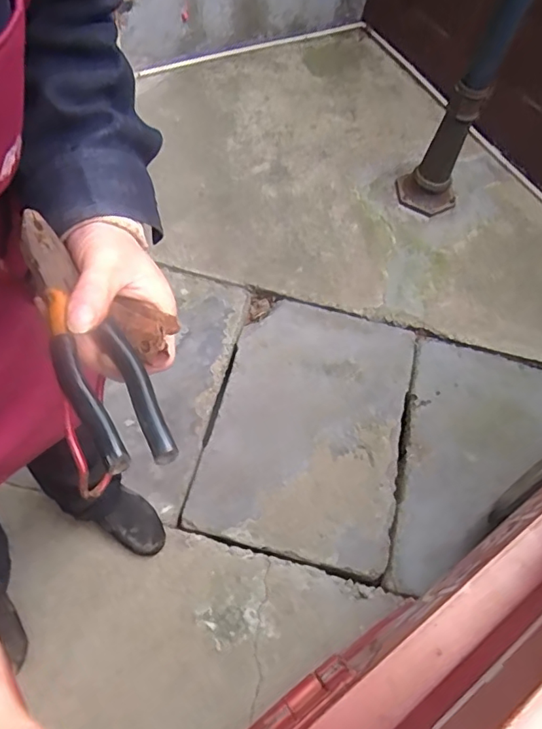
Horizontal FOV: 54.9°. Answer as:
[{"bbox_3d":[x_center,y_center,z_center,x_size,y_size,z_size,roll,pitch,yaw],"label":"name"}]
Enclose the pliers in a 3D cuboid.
[{"bbox_3d":[-0.116,-0.020,0.318,0.044,0.029,0.187,-27,71,-18],"label":"pliers"}]

